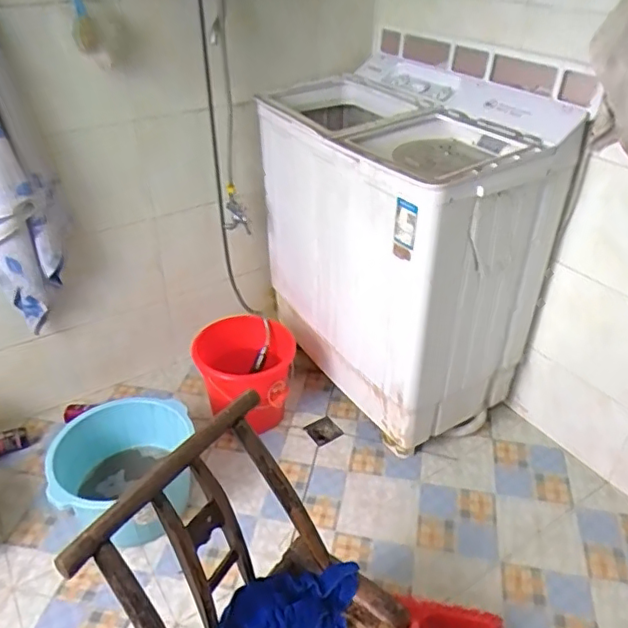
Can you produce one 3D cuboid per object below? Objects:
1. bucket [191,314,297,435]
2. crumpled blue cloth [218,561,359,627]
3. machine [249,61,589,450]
[{"bbox_3d":[-0.209,0.217,1.823,0.309,0.296,0.332,-9,37,-13],"label":"bucket"},{"bbox_3d":[-0.043,0.541,1.054,0.275,0.048,0.135,-8,36,-11],"label":"crumpled blue cloth"},{"bbox_3d":[0.212,-0.186,1.735,0.483,0.895,0.863,-19,40,-25],"label":"machine"}]

